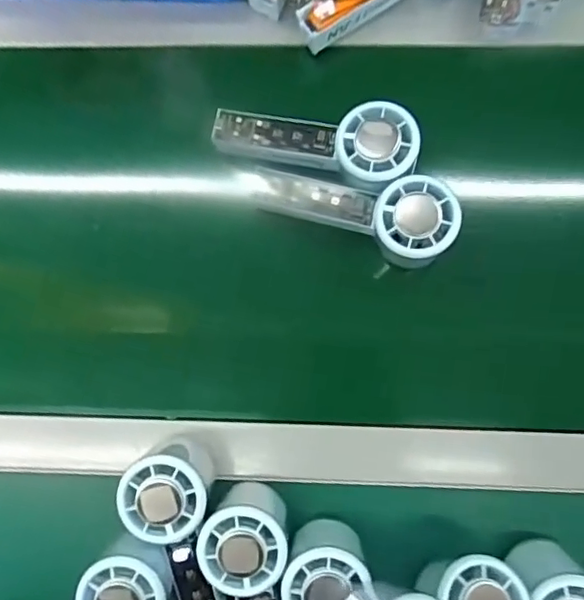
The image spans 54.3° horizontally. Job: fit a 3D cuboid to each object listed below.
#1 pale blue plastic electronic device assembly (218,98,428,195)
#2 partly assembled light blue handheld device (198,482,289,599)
[{"bbox_3d":[0.017,-0.115,0.421,0.150,0.029,0.058,10,85,17],"label":"pale blue plastic electronic device assembly"},{"bbox_3d":[-0.025,0.209,0.386,0.053,0.050,0.149,-8,84,1],"label":"partly assembled light blue handheld device"}]

